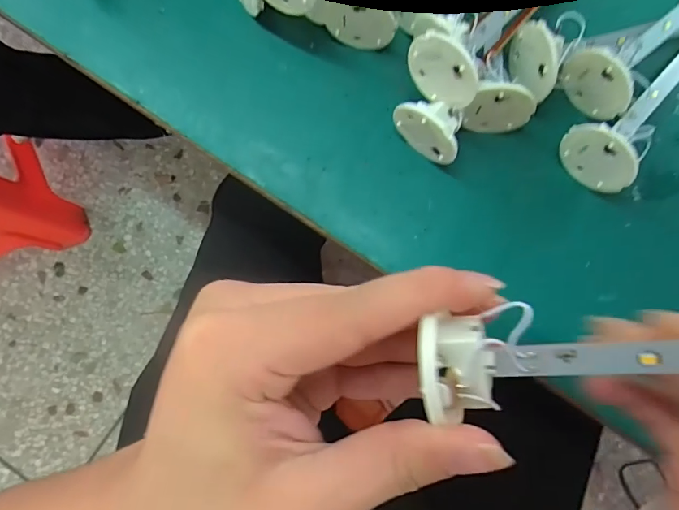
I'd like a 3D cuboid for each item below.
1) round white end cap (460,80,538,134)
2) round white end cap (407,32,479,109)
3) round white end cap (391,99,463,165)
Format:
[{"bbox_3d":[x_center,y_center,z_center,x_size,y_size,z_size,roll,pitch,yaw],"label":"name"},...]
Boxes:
[{"bbox_3d":[0.083,-0.076,0.238,0.034,0.035,0.010,5,82,1],"label":"round white end cap"},{"bbox_3d":[0.049,-0.087,0.220,0.010,0.032,0.038,-42,84,-5],"label":"round white end cap"},{"bbox_3d":[0.047,-0.066,0.238,0.037,0.036,0.019,37,84,5],"label":"round white end cap"}]

